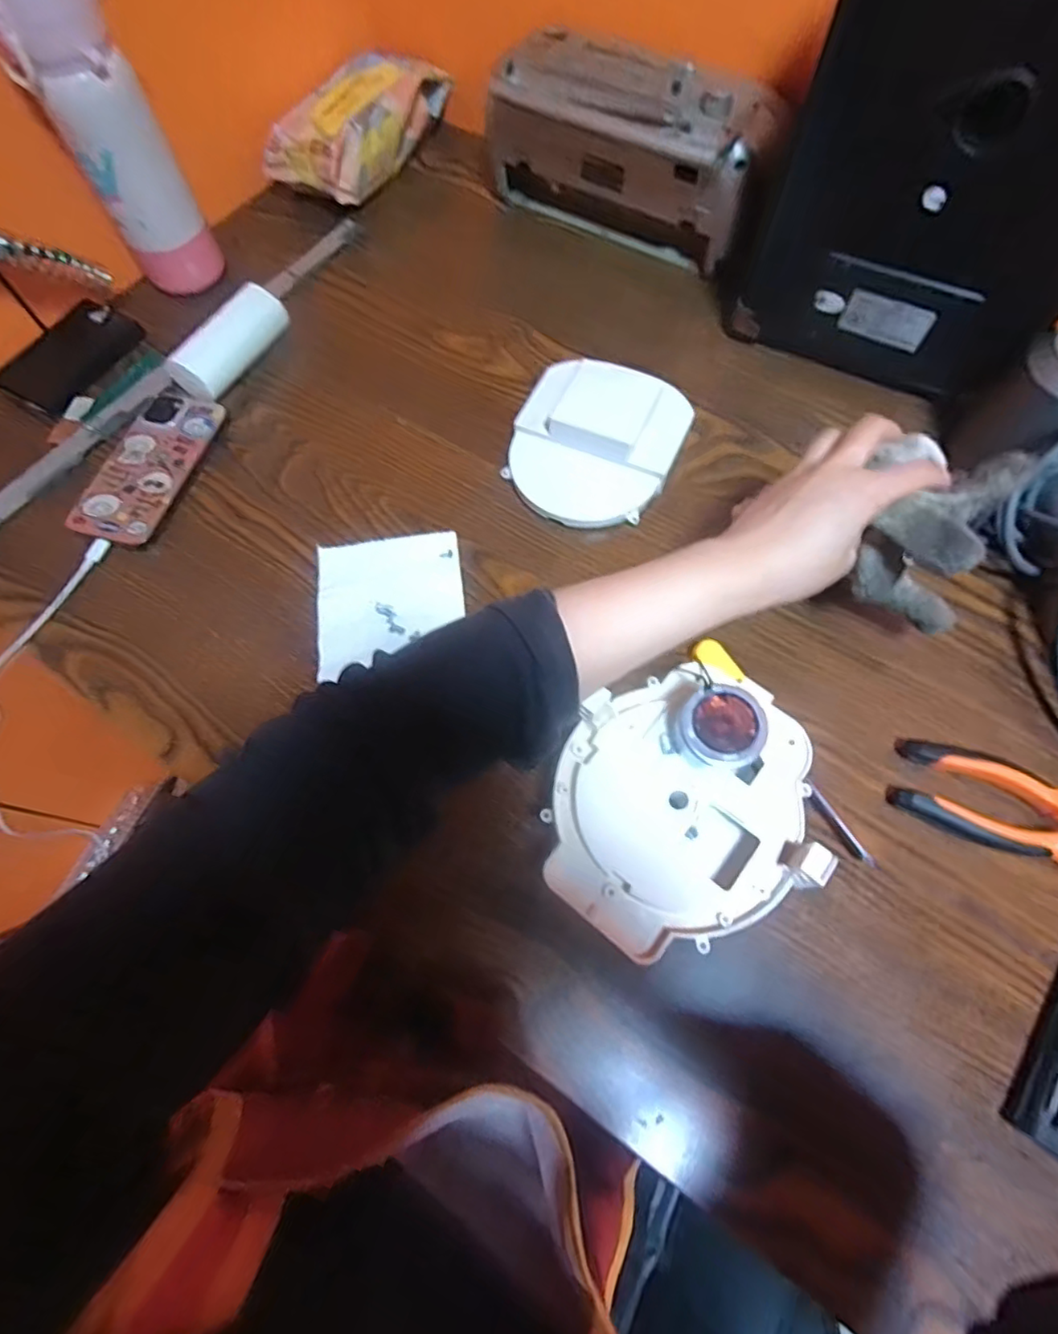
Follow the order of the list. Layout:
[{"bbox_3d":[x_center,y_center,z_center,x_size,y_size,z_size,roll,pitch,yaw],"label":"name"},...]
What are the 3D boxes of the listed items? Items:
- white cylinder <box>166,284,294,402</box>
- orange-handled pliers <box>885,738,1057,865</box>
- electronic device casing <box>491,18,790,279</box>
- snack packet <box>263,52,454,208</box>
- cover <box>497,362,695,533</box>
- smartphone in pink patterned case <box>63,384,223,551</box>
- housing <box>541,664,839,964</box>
[{"bbox_3d":[-0.256,-0.275,0.497,0.049,0.037,0.109,27,71,12],"label":"white cylinder"},{"bbox_3d":[0.302,0.091,0.346,0.159,0.014,0.052,23,70,11],"label":"orange-handled pliers"},{"bbox_3d":[0.084,-0.446,0.521,0.245,0.119,0.076,32,72,14],"label":"electronic device casing"},{"bbox_3d":[-0.168,-0.535,0.592,0.105,0.072,0.180,23,70,11],"label":"snack packet"},{"bbox_3d":[0.047,-0.172,0.454,0.127,0.040,0.127,24,71,11],"label":"cover"},{"bbox_3d":[-0.305,-0.166,0.475,0.070,0.015,0.146,19,70,9],"label":"smartphone in pink patterned case"},{"bbox_3d":[0.088,0.076,0.337,0.163,0.069,0.136,-28,70,-9],"label":"housing"}]

